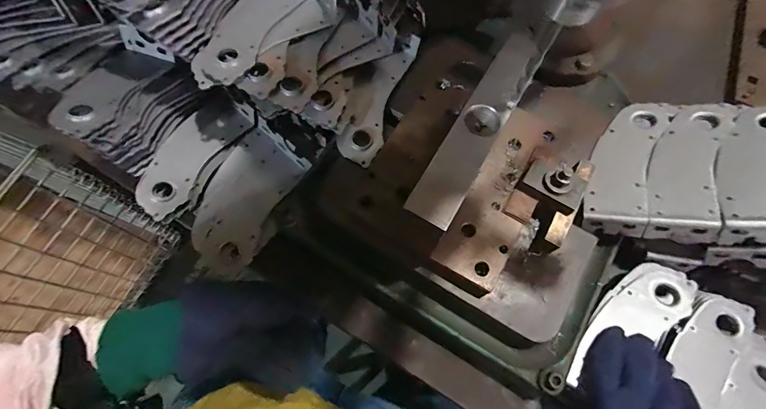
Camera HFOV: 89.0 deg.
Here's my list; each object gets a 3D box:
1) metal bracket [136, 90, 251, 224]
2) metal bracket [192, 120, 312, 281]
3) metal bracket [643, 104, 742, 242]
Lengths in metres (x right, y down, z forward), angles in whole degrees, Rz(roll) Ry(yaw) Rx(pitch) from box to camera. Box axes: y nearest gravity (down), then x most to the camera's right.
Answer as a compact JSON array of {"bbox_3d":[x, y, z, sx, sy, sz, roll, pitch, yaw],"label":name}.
[{"bbox_3d":[-0.238,-0.067,0.486,0.066,0.037,0.175,28,72,9],"label":"metal bracket"},{"bbox_3d":[-0.175,-0.007,0.491,0.097,0.023,0.186,29,72,9],"label":"metal bracket"},{"bbox_3d":[0.354,-0.039,0.446,0.085,0.039,0.183,14,62,27],"label":"metal bracket"}]

